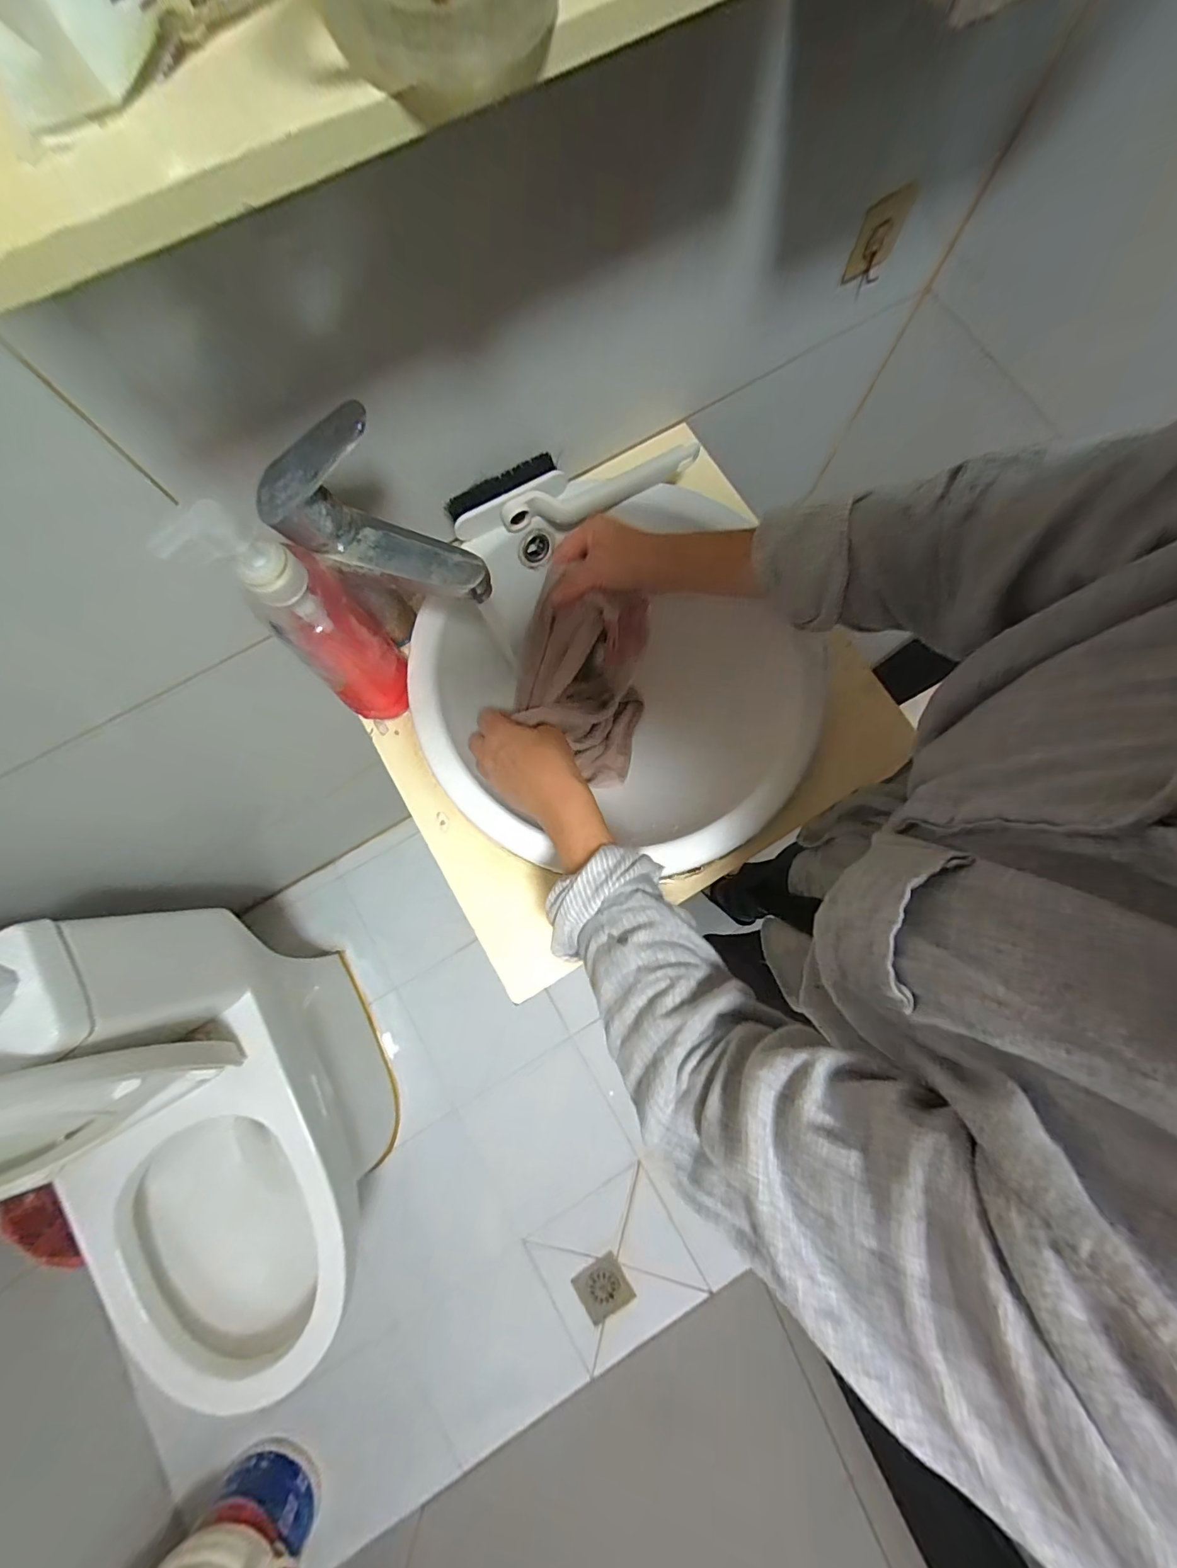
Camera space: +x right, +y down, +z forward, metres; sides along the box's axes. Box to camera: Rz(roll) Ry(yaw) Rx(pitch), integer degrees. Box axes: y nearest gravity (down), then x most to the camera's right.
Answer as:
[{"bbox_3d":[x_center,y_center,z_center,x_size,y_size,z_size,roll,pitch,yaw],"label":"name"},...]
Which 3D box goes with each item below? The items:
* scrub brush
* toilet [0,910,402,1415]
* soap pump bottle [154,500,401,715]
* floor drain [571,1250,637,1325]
[{"bbox_3d":[-0.015,-0.280,0.467,0.228,0.037,0.052,-14,79,-3],"label":"scrub brush"},{"bbox_3d":[-0.607,0.559,0.754,0.346,0.834,0.680,-18,79,-3],"label":"toilet"},{"bbox_3d":[-0.193,-0.120,0.372,0.055,0.226,0.074,23,80,5],"label":"soap pump bottle"},{"bbox_3d":[0.033,1.120,1.116,0.111,0.013,0.099,-38,71,0],"label":"floor drain"}]

